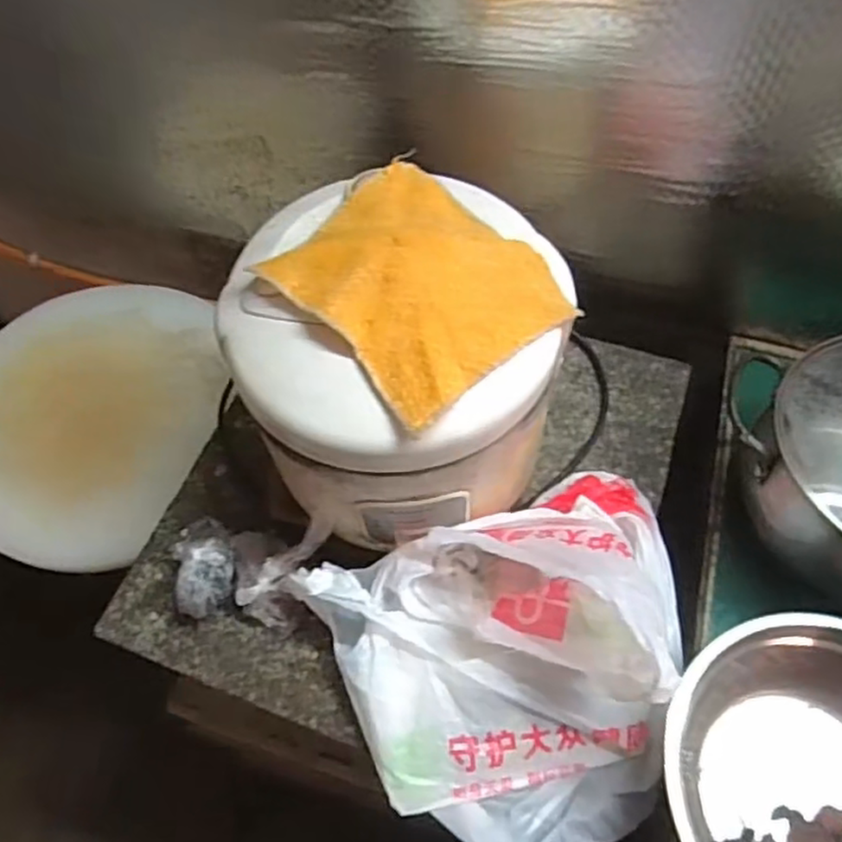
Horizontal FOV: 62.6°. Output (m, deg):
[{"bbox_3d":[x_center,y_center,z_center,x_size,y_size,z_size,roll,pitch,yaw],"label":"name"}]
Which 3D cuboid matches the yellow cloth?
[{"bbox_3d":[-0.004,-0.103,0.481,0.156,0.030,0.179,-38,66,-19],"label":"yellow cloth"}]

